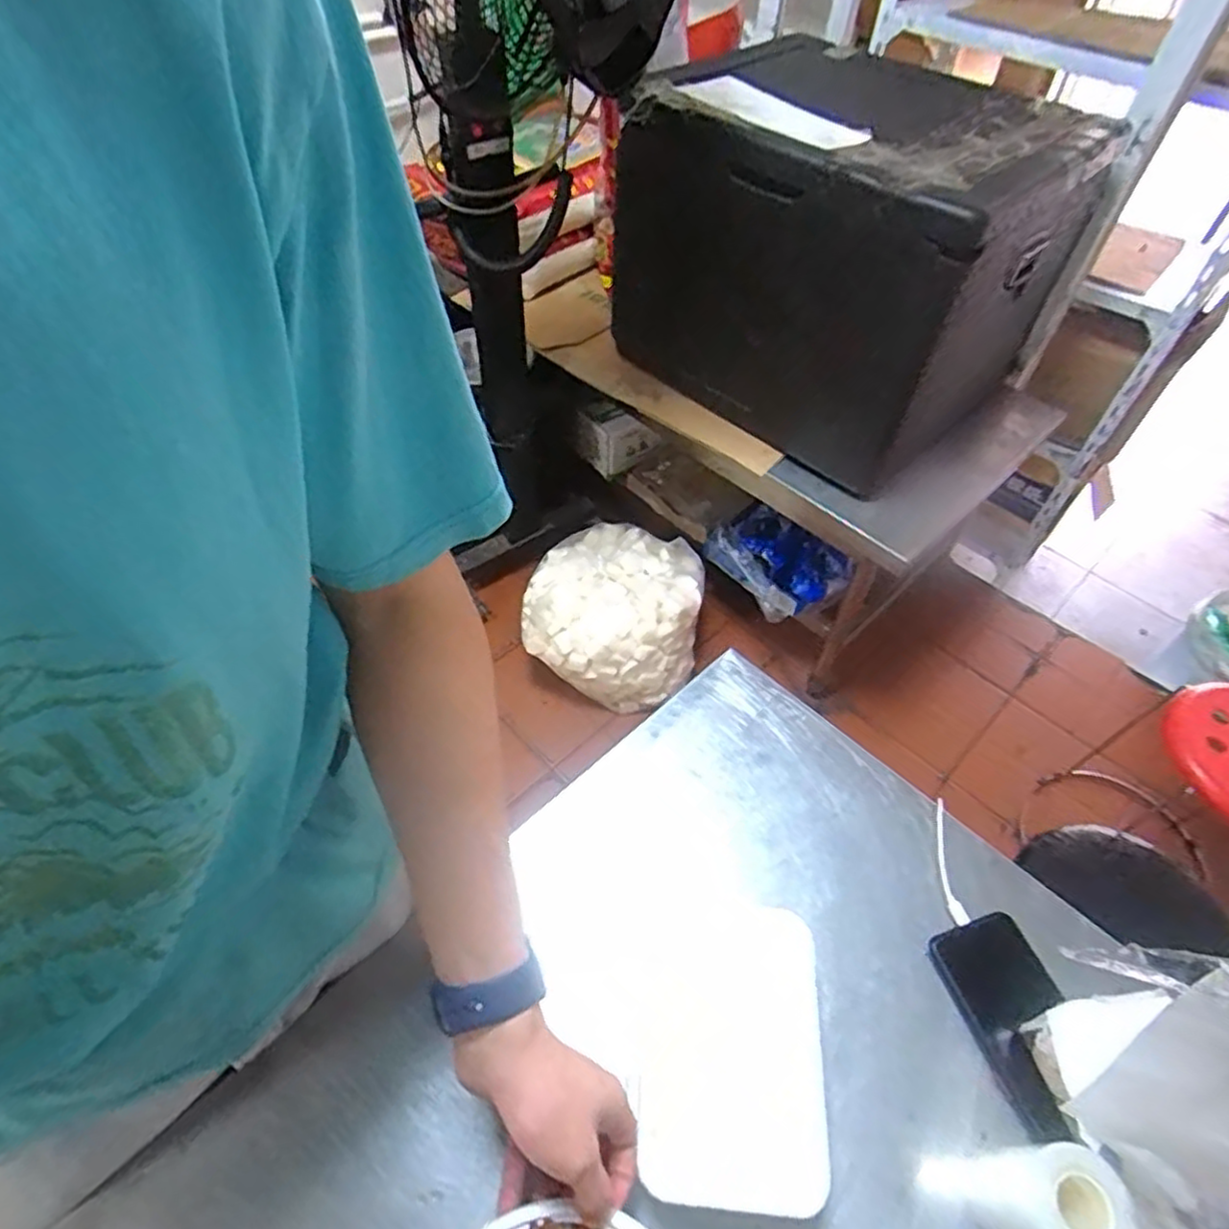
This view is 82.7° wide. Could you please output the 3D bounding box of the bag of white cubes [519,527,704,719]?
[{"bbox_3d":[-0.002,-0.003,1.609,0.378,0.234,0.376,11,50,6],"label":"bag of white cubes"}]

